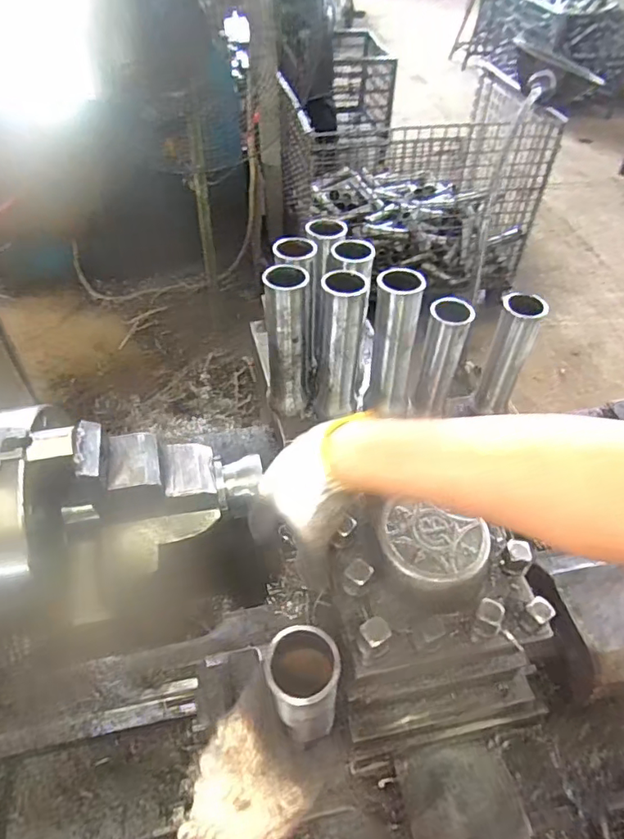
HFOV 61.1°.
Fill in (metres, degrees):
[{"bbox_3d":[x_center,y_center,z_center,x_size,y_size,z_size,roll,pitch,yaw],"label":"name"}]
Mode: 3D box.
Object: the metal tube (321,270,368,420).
[{"bbox_3d":[0.034,-0.084,0.634,0.050,0.183,0.049,-3,48,-5],"label":"metal tube"}]

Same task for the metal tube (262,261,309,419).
[{"bbox_3d":[-0.029,-0.091,0.638,0.048,0.181,0.052,1,48,-1],"label":"metal tube"}]

